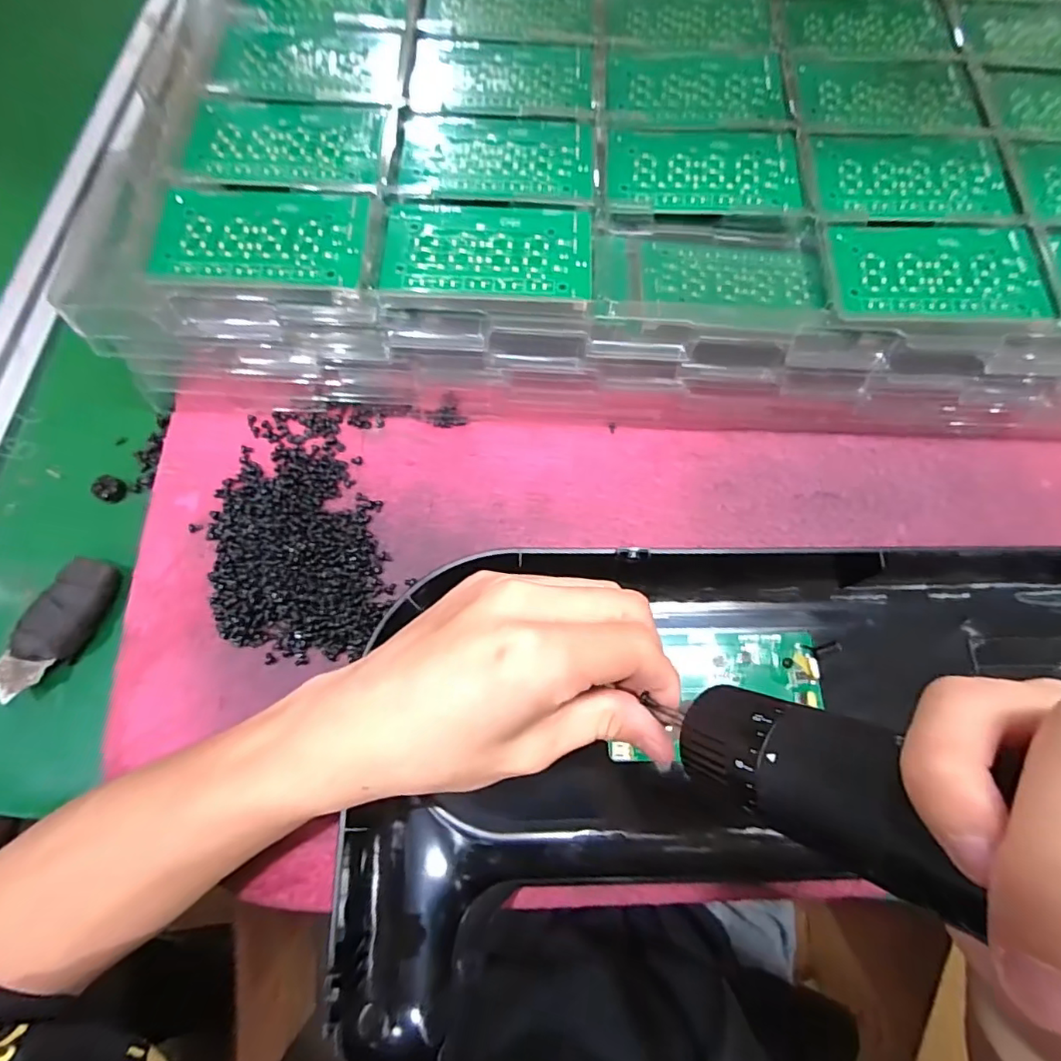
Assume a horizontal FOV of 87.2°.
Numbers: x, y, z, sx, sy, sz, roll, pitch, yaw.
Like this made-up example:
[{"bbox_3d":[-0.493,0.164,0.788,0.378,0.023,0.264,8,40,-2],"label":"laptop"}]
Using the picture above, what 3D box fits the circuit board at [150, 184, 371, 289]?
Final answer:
[{"bbox_3d":[-0.136,-0.151,0.284,0.103,0.004,0.059,2,72,0],"label":"circuit board"}]

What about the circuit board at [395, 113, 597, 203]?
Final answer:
[{"bbox_3d":[-0.018,-0.208,0.311,0.106,0.006,0.063,1,71,-1],"label":"circuit board"}]

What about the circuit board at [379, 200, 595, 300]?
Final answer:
[{"bbox_3d":[-0.021,-0.147,0.289,0.106,0.007,0.059,3,71,-1],"label":"circuit board"}]

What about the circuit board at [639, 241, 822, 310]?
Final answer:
[{"bbox_3d":[0.108,-0.140,0.305,0.094,0.005,0.046,2,71,-1],"label":"circuit board"}]

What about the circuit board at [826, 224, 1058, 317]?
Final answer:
[{"bbox_3d":[0.212,-0.137,0.291,0.108,0.004,0.061,-1,72,0],"label":"circuit board"}]

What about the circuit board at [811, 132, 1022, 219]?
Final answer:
[{"bbox_3d":[0.215,-0.203,0.317,0.108,0.005,0.065,-1,73,0],"label":"circuit board"}]

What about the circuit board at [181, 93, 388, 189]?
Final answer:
[{"bbox_3d":[-0.133,-0.214,0.307,0.102,0.004,0.060,3,69,-2],"label":"circuit board"}]

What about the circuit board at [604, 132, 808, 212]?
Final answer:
[{"bbox_3d":[0.097,-0.204,0.314,0.108,0.005,0.062,2,71,-1],"label":"circuit board"}]

